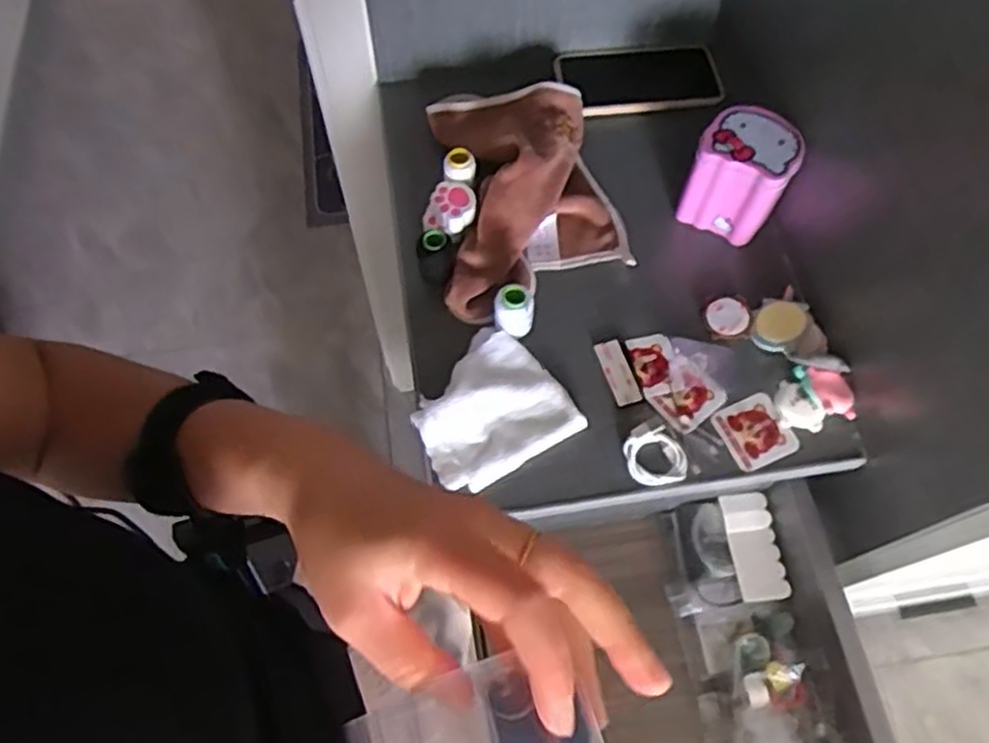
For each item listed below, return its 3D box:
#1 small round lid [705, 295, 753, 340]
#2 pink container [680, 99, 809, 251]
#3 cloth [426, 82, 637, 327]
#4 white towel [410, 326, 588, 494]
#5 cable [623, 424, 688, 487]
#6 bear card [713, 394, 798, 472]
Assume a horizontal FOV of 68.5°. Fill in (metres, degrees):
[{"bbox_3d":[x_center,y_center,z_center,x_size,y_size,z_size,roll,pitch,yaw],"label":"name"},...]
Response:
[{"bbox_3d":[0.208,-0.048,0.644,0.040,0.011,0.039,0,65,-1],"label":"small round lid"},{"bbox_3d":[0.224,-0.182,0.668,0.086,0.089,0.076,24,67,10],"label":"pink container"},{"bbox_3d":[0.024,-0.181,0.685,0.173,0.065,0.253,-11,66,-6],"label":"cloth"},{"bbox_3d":[-0.006,0.027,0.590,0.123,0.029,0.109,-30,69,-13],"label":"white towel"},{"bbox_3d":[0.131,0.071,0.591,0.046,0.006,0.045,-19,78,2],"label":"cable"},{"bbox_3d":[0.219,0.050,0.608,0.057,0.009,0.056,-23,71,-7],"label":"bear card"}]

